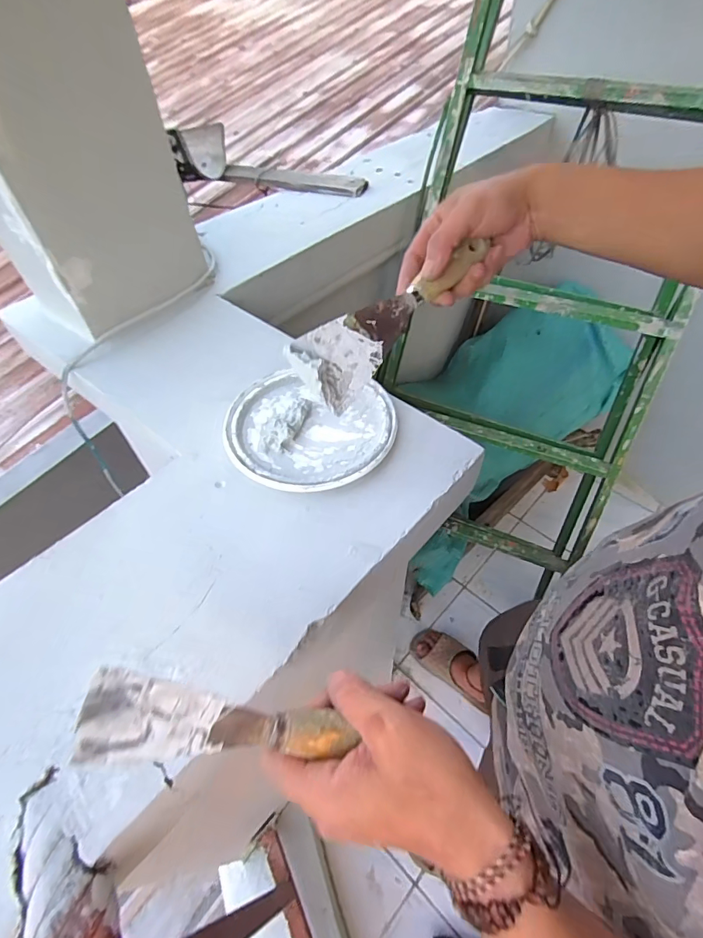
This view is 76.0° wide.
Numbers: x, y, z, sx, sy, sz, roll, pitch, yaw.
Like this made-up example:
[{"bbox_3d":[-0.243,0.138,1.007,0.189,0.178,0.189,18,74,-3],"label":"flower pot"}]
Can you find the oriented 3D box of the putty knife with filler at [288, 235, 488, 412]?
[{"bbox_3d":[0.035,-0.129,0.381,0.189,0.032,0.063,-39,99,-6],"label":"putty knife with filler"}]

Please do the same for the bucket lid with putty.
[{"bbox_3d":[-0.045,-0.041,0.470,0.173,0.016,0.154,11,53,10],"label":"bucket lid with putty"}]

